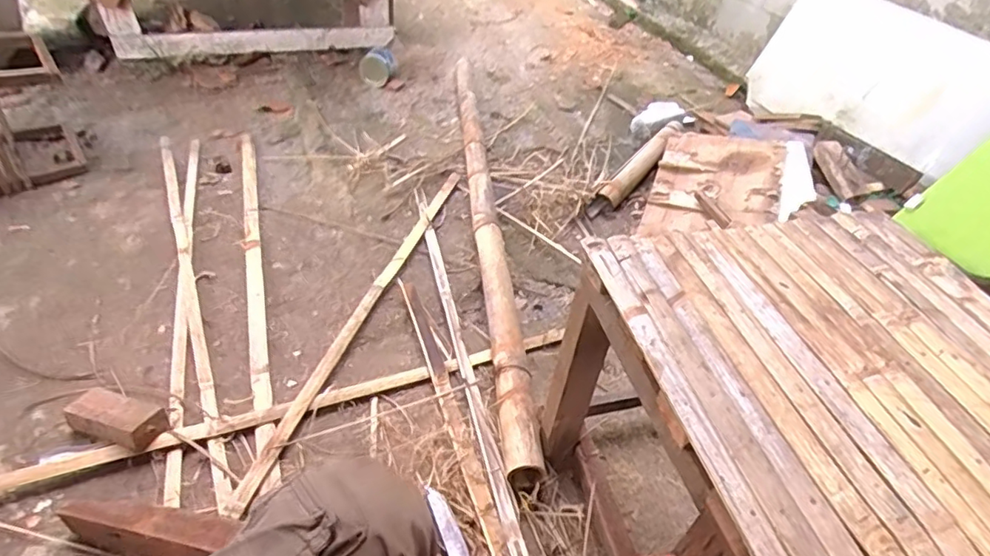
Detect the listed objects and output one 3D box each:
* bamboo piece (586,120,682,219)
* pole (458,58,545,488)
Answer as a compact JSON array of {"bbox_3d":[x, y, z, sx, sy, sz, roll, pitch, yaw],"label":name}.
[{"bbox_3d":[0.434,-0.330,1.671,0.060,0.055,0.584,28,48,22],"label":"bamboo piece"},{"bbox_3d":[-0.041,-0.222,1.481,0.065,0.086,1.610,-1,44,-7],"label":"pole"}]

